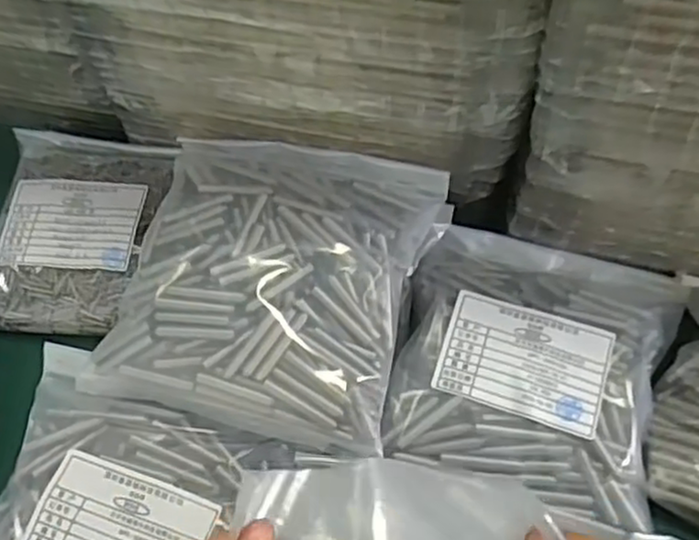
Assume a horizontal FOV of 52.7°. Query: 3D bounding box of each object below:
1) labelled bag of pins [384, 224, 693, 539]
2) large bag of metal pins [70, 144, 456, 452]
[{"bbox_3d":[0.117,0.053,0.446,0.164,0.040,0.172,15,64,8],"label":"labelled bag of pins"},{"bbox_3d":[-0.048,0.001,0.445,0.177,0.038,0.186,13,64,7],"label":"large bag of metal pins"}]

